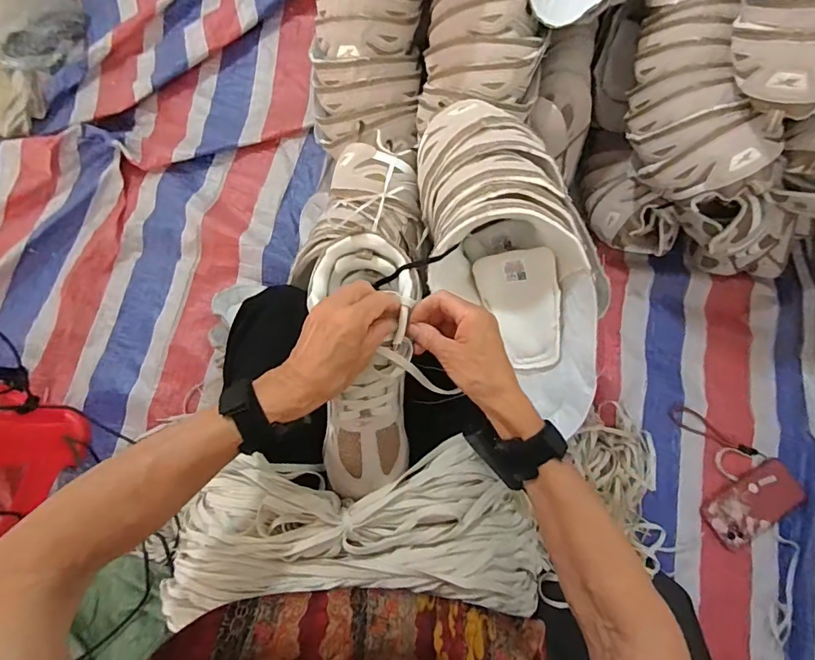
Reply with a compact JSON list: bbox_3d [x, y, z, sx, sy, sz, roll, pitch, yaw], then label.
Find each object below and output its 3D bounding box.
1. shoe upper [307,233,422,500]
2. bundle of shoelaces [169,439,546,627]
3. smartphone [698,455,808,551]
[{"bbox_3d":[-0.045,0.032,0.449,0.104,0.066,0.243,0,81,0],"label":"shoe upper"},{"bbox_3d":[-0.049,0.190,0.443,0.352,0.064,0.143,1,77,1],"label":"bundle of shoelaces"},{"bbox_3d":[0.564,0.280,0.759,0.163,0.010,0.078,-34,66,-4],"label":"smartphone"}]

